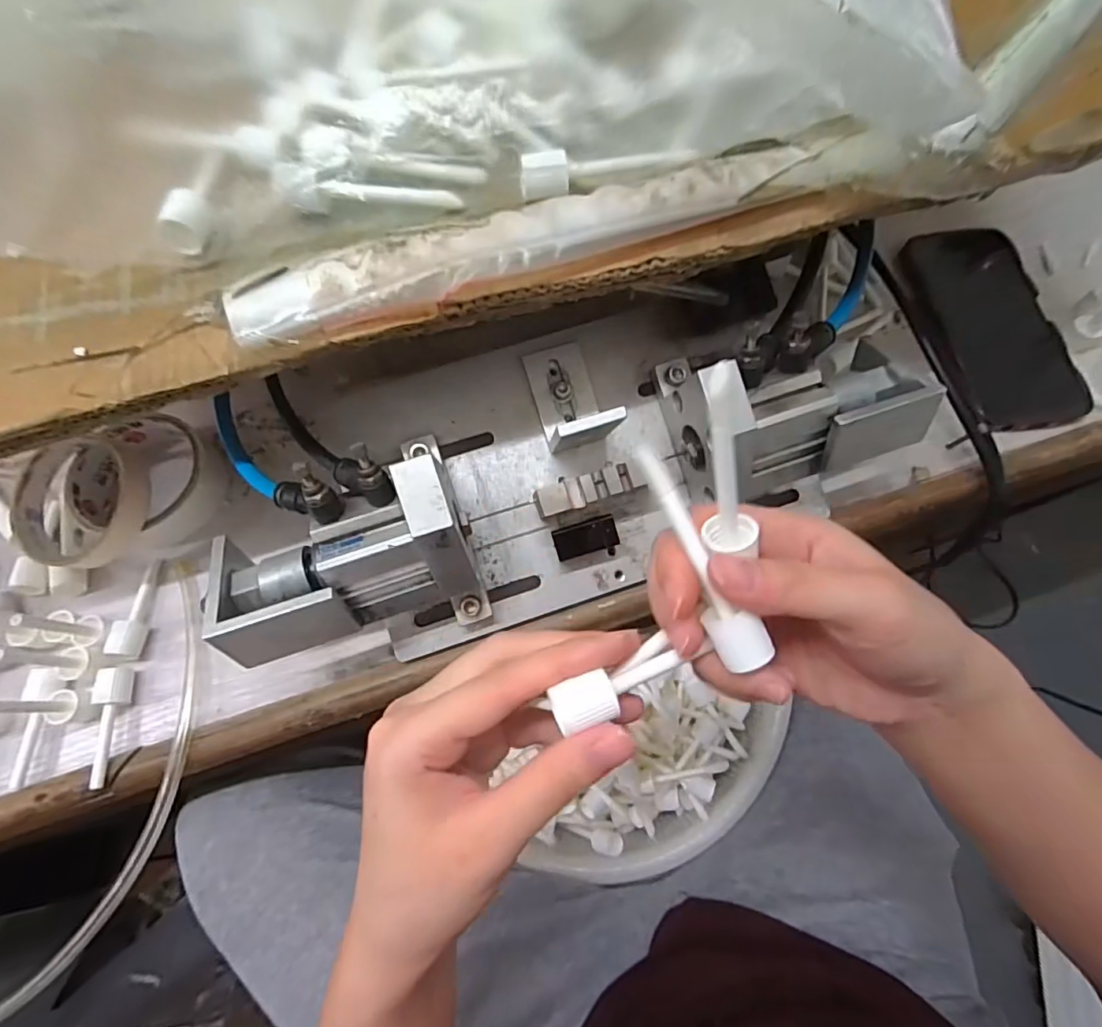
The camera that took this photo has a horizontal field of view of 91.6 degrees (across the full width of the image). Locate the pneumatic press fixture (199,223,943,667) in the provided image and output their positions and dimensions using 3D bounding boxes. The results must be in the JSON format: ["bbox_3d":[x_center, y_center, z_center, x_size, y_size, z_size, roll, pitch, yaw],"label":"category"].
[{"bbox_3d":[0.014,-0.035,0.310,0.388,0.105,0.151,-17,72,-4],"label":"pneumatic press fixture"}]

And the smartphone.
[{"bbox_3d":[0.322,-0.140,0.389,0.084,0.008,0.166,-9,71,-2],"label":"smartphone"}]

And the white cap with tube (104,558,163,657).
[{"bbox_3d":[-0.258,0.058,0.335,0.013,0.015,0.062,-3,58,0],"label":"white cap with tube"}]

